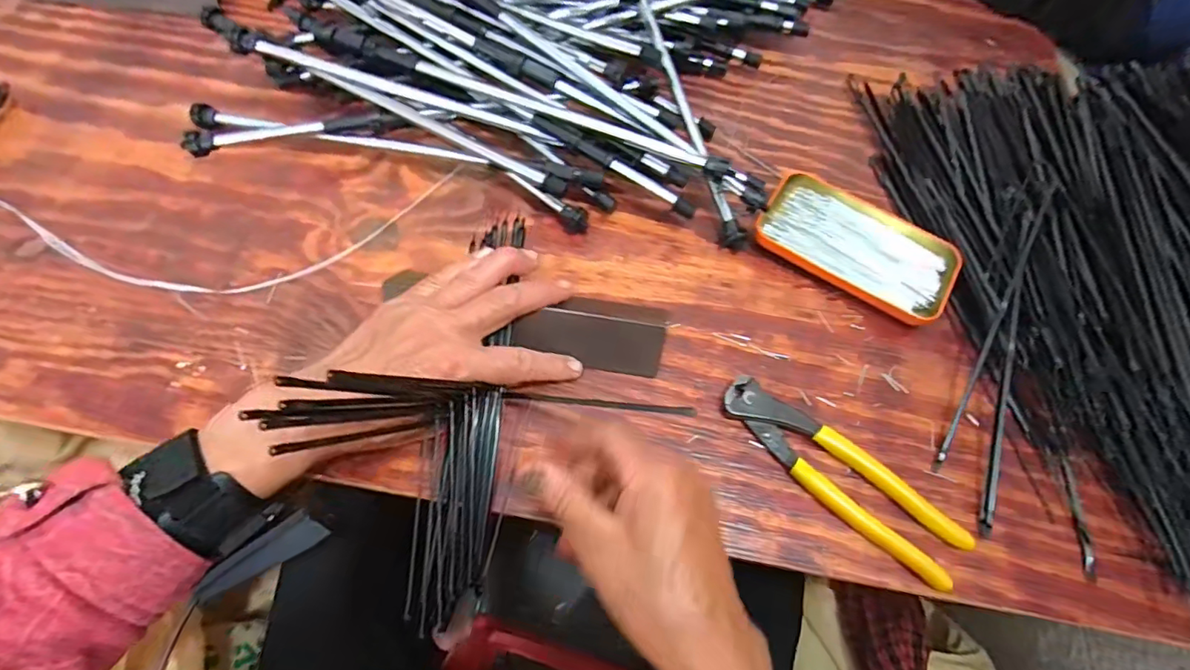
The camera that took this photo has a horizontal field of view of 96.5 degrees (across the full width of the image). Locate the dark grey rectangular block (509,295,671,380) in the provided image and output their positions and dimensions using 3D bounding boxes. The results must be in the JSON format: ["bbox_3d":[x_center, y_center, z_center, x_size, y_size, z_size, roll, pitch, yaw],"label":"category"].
[{"bbox_3d":[-0.003,-0.002,0.370,0.102,0.010,0.048,9,87,-2],"label":"dark grey rectangular block"}]

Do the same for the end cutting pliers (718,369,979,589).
[{"bbox_3d":[0.153,0.087,0.337,0.163,0.016,0.038,39,69,15],"label":"end cutting pliers"}]

